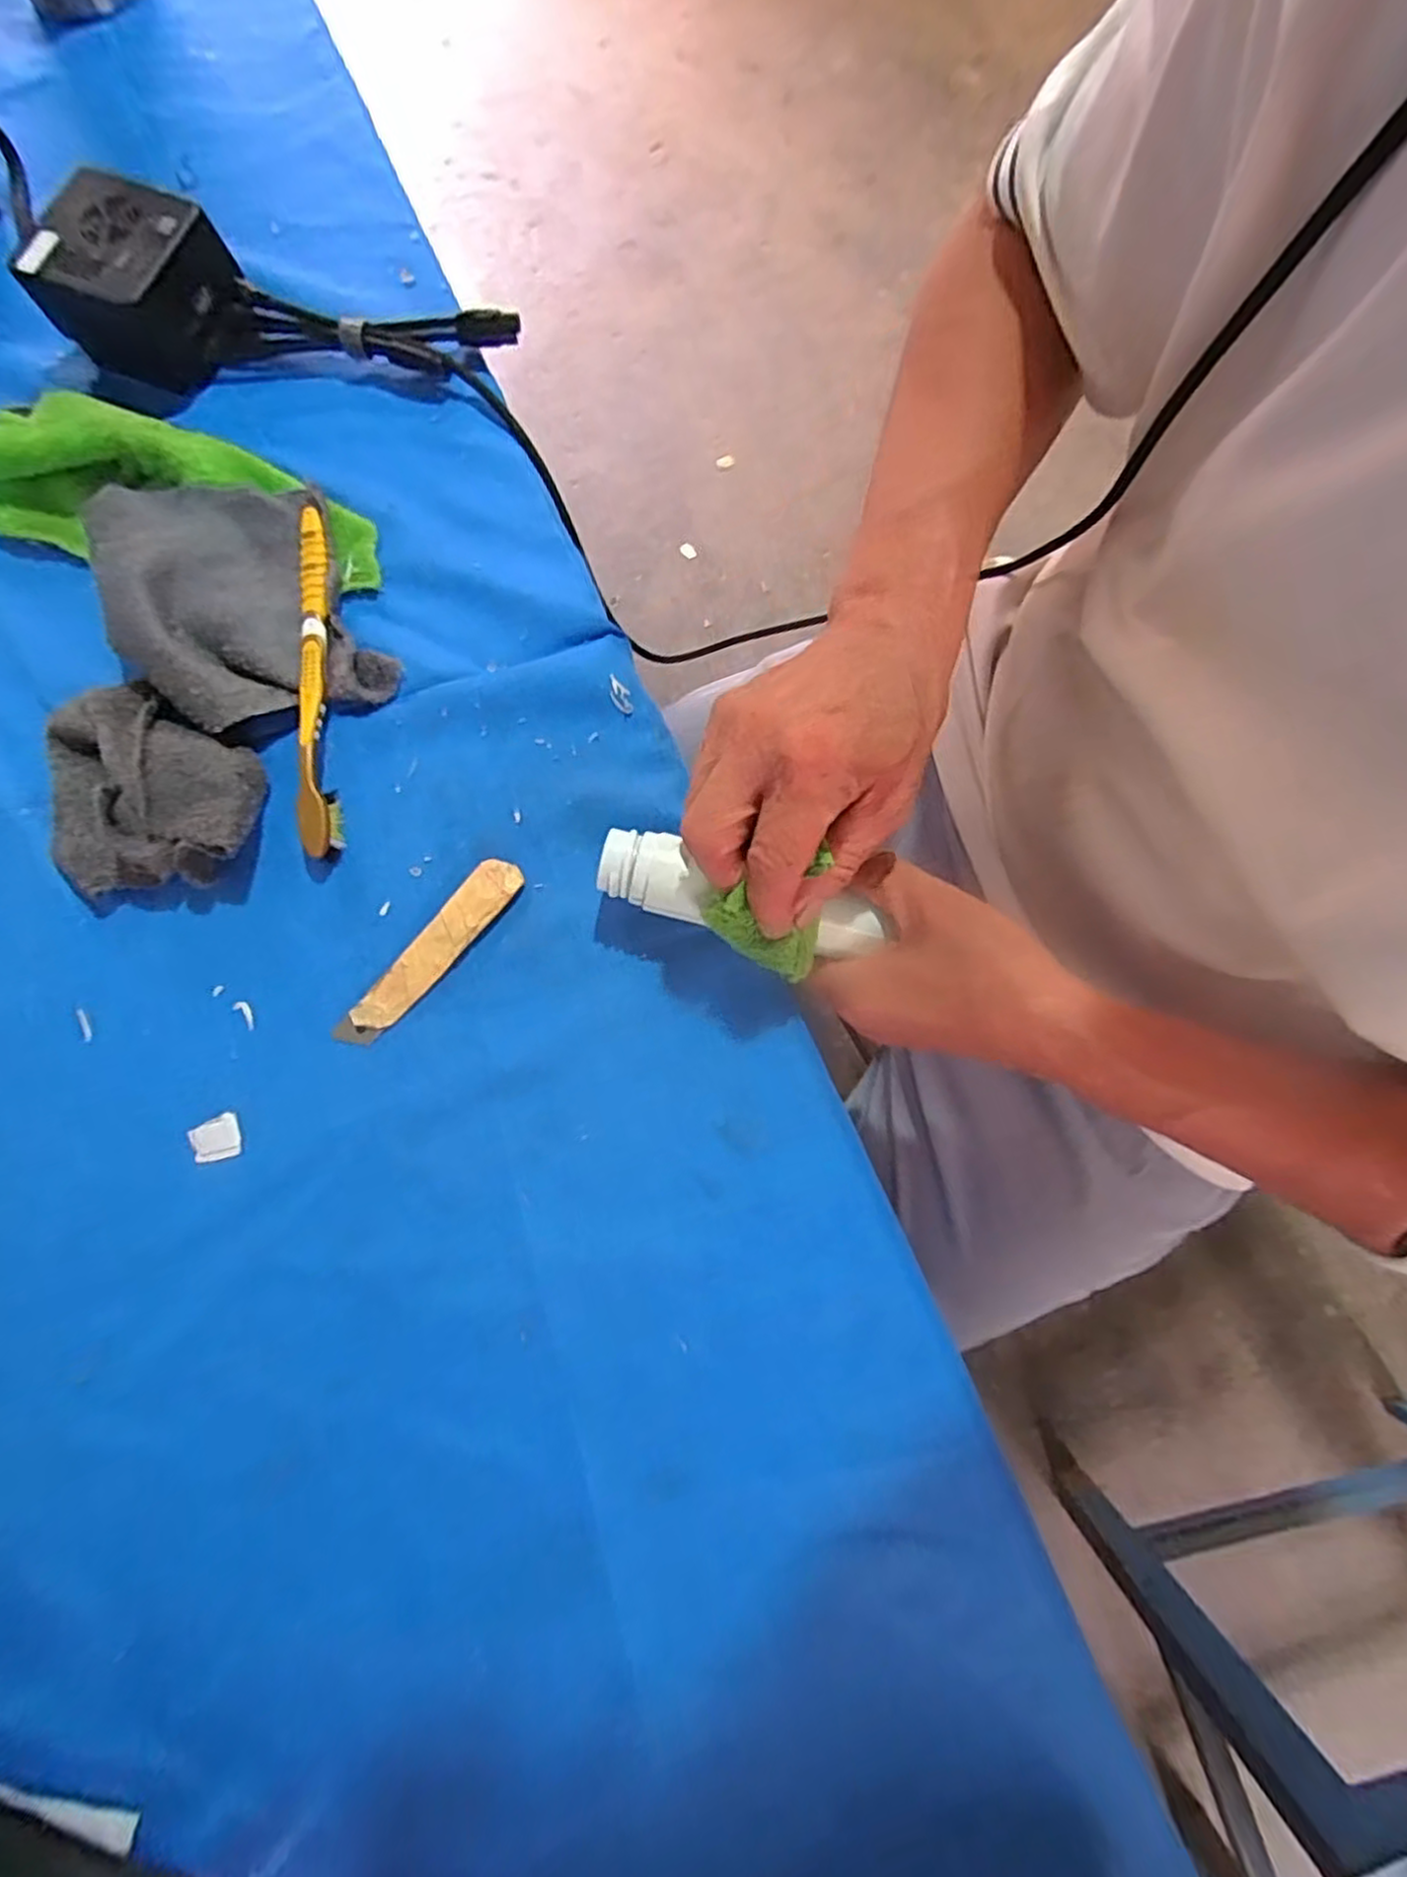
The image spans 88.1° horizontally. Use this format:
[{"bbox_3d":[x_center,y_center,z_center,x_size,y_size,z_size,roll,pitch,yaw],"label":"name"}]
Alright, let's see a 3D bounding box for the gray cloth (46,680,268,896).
[{"bbox_3d":[-0.264,-0.073,0.344,0.097,0.032,0.103,-19,79,-3],"label":"gray cloth"}]

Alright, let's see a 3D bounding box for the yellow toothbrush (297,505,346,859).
[{"bbox_3d":[-0.191,-0.130,0.361,0.013,0.018,0.184,-7,79,0],"label":"yellow toothbrush"}]

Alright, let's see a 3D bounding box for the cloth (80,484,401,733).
[{"bbox_3d":[-0.231,-0.169,0.360,0.108,0.034,0.145,-25,80,-4],"label":"cloth"}]

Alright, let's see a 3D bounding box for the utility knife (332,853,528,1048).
[{"bbox_3d":[-0.126,0.006,0.337,0.023,0.006,0.108,39,82,8],"label":"utility knife"}]

